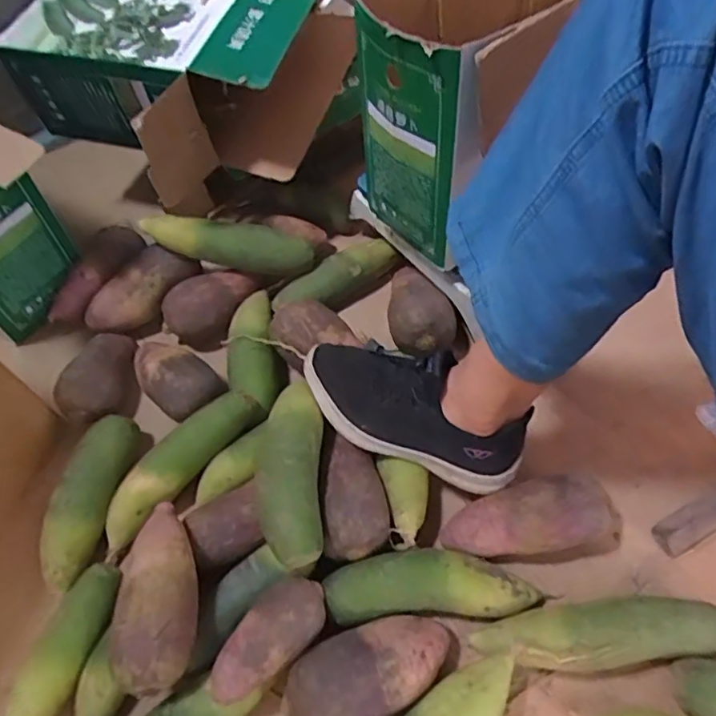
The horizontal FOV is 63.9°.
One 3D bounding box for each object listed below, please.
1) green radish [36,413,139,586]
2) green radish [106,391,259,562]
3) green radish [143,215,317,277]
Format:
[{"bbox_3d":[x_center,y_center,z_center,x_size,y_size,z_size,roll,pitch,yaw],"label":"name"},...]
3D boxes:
[{"bbox_3d":[-0.287,0.147,0.614,0.045,0.045,0.180,6,59,9],"label":"green radish"},{"bbox_3d":[-0.198,0.113,0.621,0.211,0.055,0.050,-40,63,-18],"label":"green radish"},{"bbox_3d":[-0.165,-0.150,0.732,0.217,0.056,0.050,9,57,-15],"label":"green radish"}]

